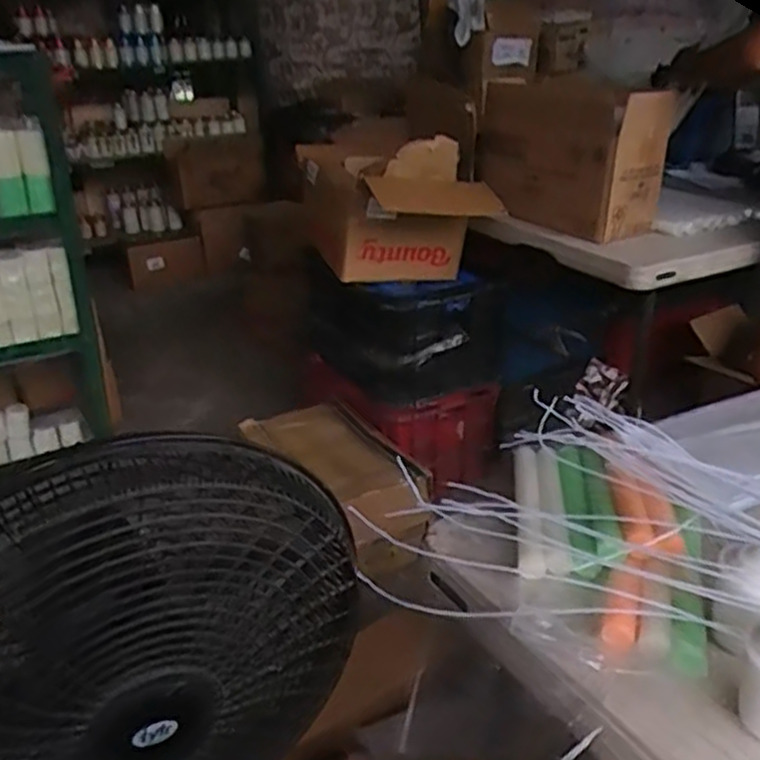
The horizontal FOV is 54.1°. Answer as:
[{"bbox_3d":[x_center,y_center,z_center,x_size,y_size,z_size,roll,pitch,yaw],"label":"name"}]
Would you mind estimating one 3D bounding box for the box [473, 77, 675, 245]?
[{"bbox_3d":[0.415,-0.496,1.683,0.193,0.312,0.403,-18,29,-30],"label":"box"}]

